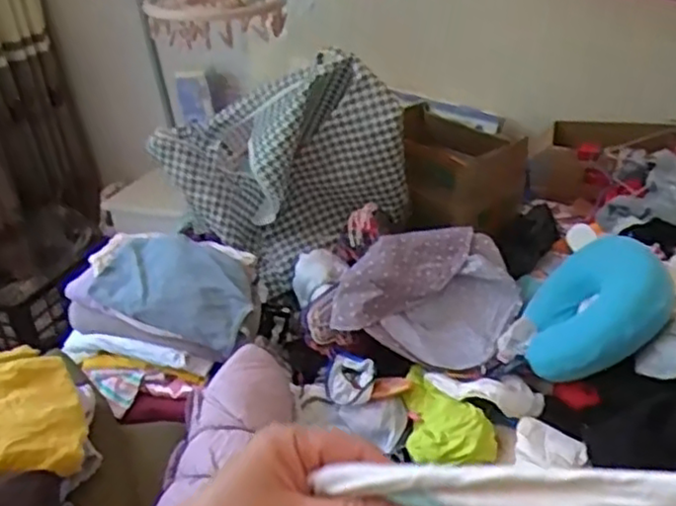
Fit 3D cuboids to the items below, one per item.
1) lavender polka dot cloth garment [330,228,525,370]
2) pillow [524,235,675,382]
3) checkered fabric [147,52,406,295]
[{"bbox_3d":[0.185,0.090,1.372,0.325,0.192,0.306,4,30,14],"label":"lavender polka dot cloth garment"},{"bbox_3d":[0.457,0.084,1.232,0.267,0.095,0.283,-34,26,34],"label":"pillow"},{"bbox_3d":[-0.125,-0.177,1.499,0.516,0.408,0.209,6,31,18],"label":"checkered fabric"}]

